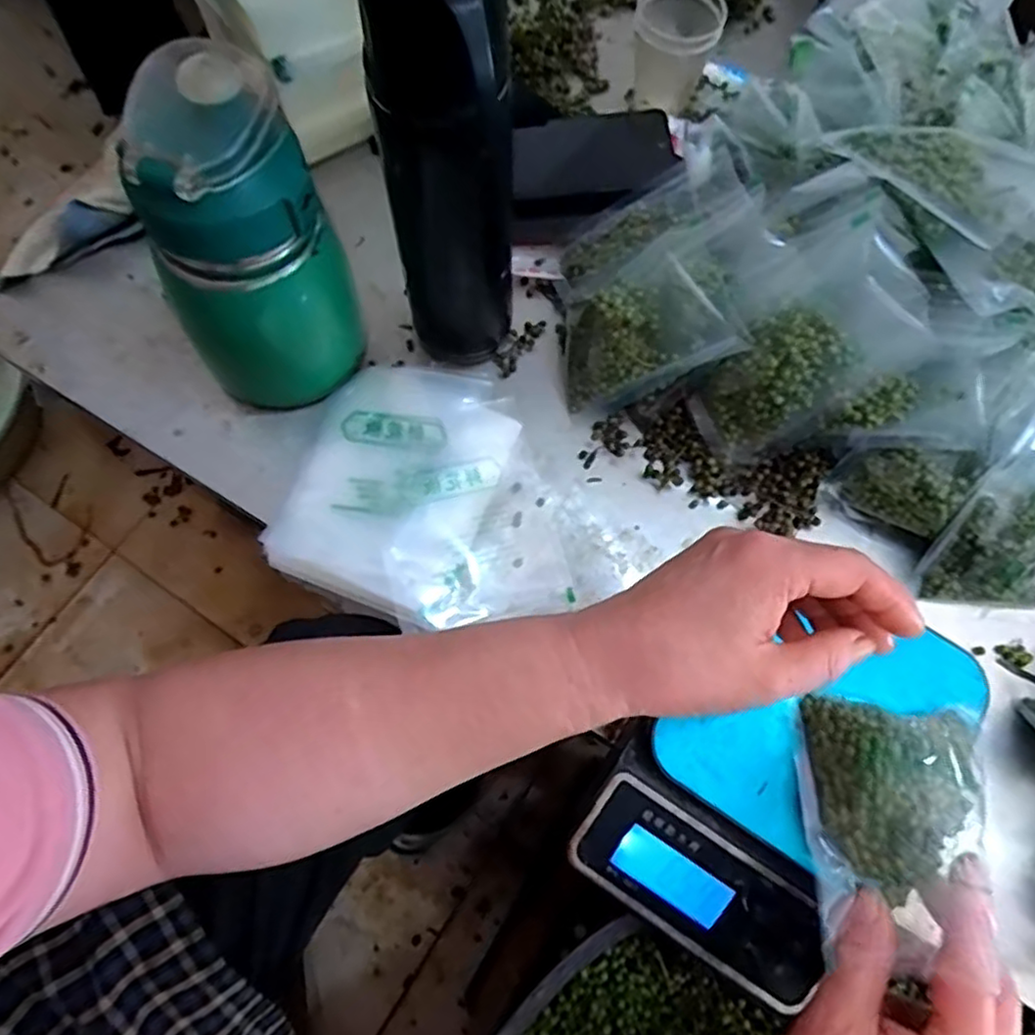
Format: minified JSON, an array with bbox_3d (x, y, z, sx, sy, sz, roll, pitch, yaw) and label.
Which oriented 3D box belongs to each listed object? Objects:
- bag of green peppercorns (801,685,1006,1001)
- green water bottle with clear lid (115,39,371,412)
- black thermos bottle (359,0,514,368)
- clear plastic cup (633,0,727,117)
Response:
[{"bbox_3d":[0.179,0.141,0.319,0.081,0.030,0.102,7,73,0],"label":"bag of green peppercorns"},{"bbox_3d":[-0.147,-0.147,0.374,0.089,0.161,0.111,-22,75,-9],"label":"green water bottle with clear lid"},{"bbox_3d":[-0.034,-0.171,0.356,0.064,0.250,0.063,-8,73,-4],"label":"black thermos bottle"},{"bbox_3d":[0.117,-0.356,0.510,0.061,0.071,0.057,1,73,-2],"label":"clear plastic cup"}]

